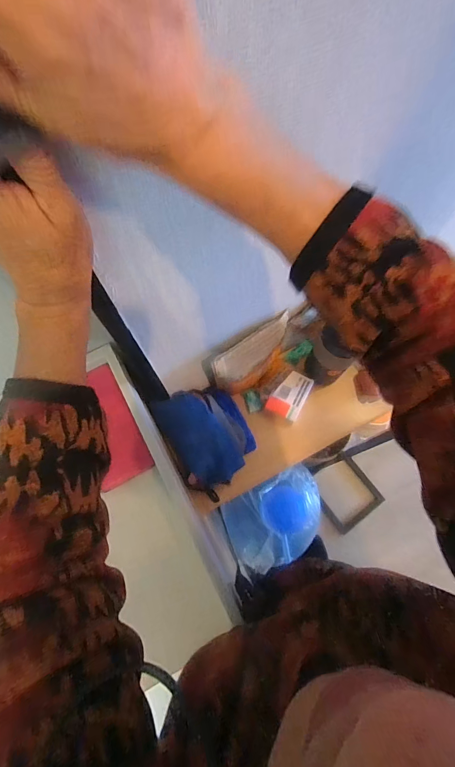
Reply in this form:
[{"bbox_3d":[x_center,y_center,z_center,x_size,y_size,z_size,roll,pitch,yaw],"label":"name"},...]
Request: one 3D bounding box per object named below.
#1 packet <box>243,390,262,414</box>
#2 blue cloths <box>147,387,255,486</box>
[{"bbox_3d":[0.046,0.031,0.642,0.026,0.006,0.042,-11,71,-3],"label":"packet"},{"bbox_3d":[-0.027,0.085,0.586,0.132,0.079,0.156,-28,73,-8],"label":"blue cloths"}]

